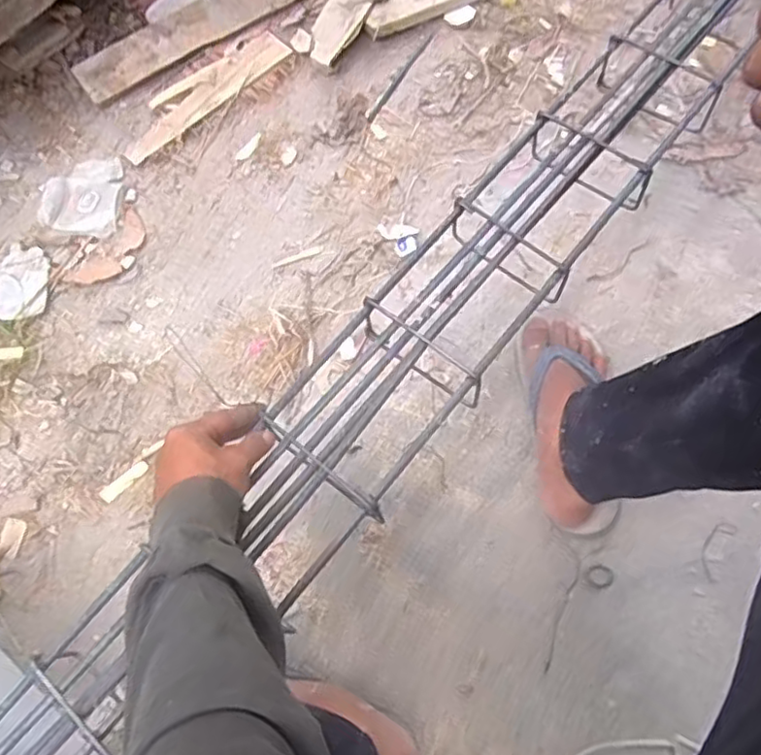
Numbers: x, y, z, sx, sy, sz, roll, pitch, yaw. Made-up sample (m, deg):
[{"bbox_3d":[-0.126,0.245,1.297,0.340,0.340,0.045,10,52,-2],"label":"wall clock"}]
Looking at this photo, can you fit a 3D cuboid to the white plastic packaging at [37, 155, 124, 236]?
[{"bbox_3d":[-0.427,-0.261,0.905,0.108,0.020,0.132,-1,69,0],"label":"white plastic packaging"}]

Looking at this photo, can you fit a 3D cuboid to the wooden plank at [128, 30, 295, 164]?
[{"bbox_3d":[-0.273,-0.438,0.976,0.298,0.020,0.072,-41,74,-14],"label":"wooden plank"}]

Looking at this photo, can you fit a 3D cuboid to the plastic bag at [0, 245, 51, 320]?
[{"bbox_3d":[-0.482,-0.131,0.853,0.071,0.018,0.120,-18,70,-6],"label":"plastic bag"}]

